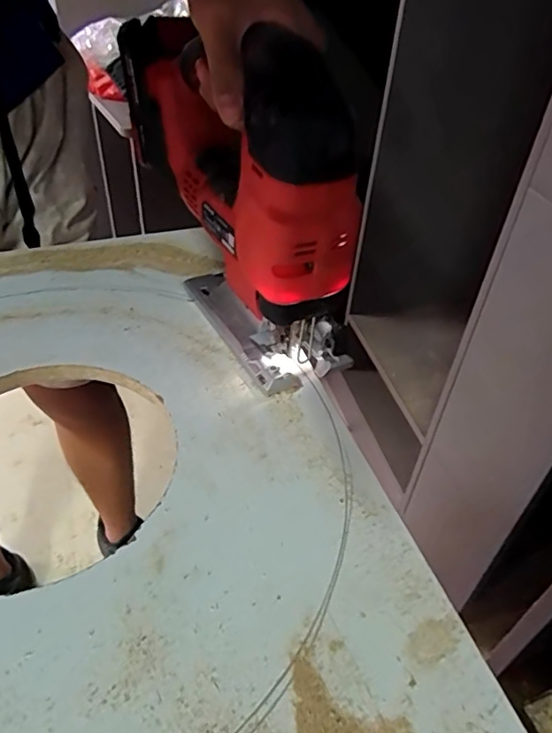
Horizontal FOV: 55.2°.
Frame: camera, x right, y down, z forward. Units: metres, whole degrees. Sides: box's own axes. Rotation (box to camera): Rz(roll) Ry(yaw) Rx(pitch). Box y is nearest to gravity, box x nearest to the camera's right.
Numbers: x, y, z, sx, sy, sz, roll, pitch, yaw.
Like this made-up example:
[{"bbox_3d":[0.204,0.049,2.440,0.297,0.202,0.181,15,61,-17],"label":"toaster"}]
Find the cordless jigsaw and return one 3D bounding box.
[{"bbox_3d":[-0.038,-0.143,0.407,0.063,0.204,0.260,-20,47,-24],"label":"cordless jigsaw"}]

